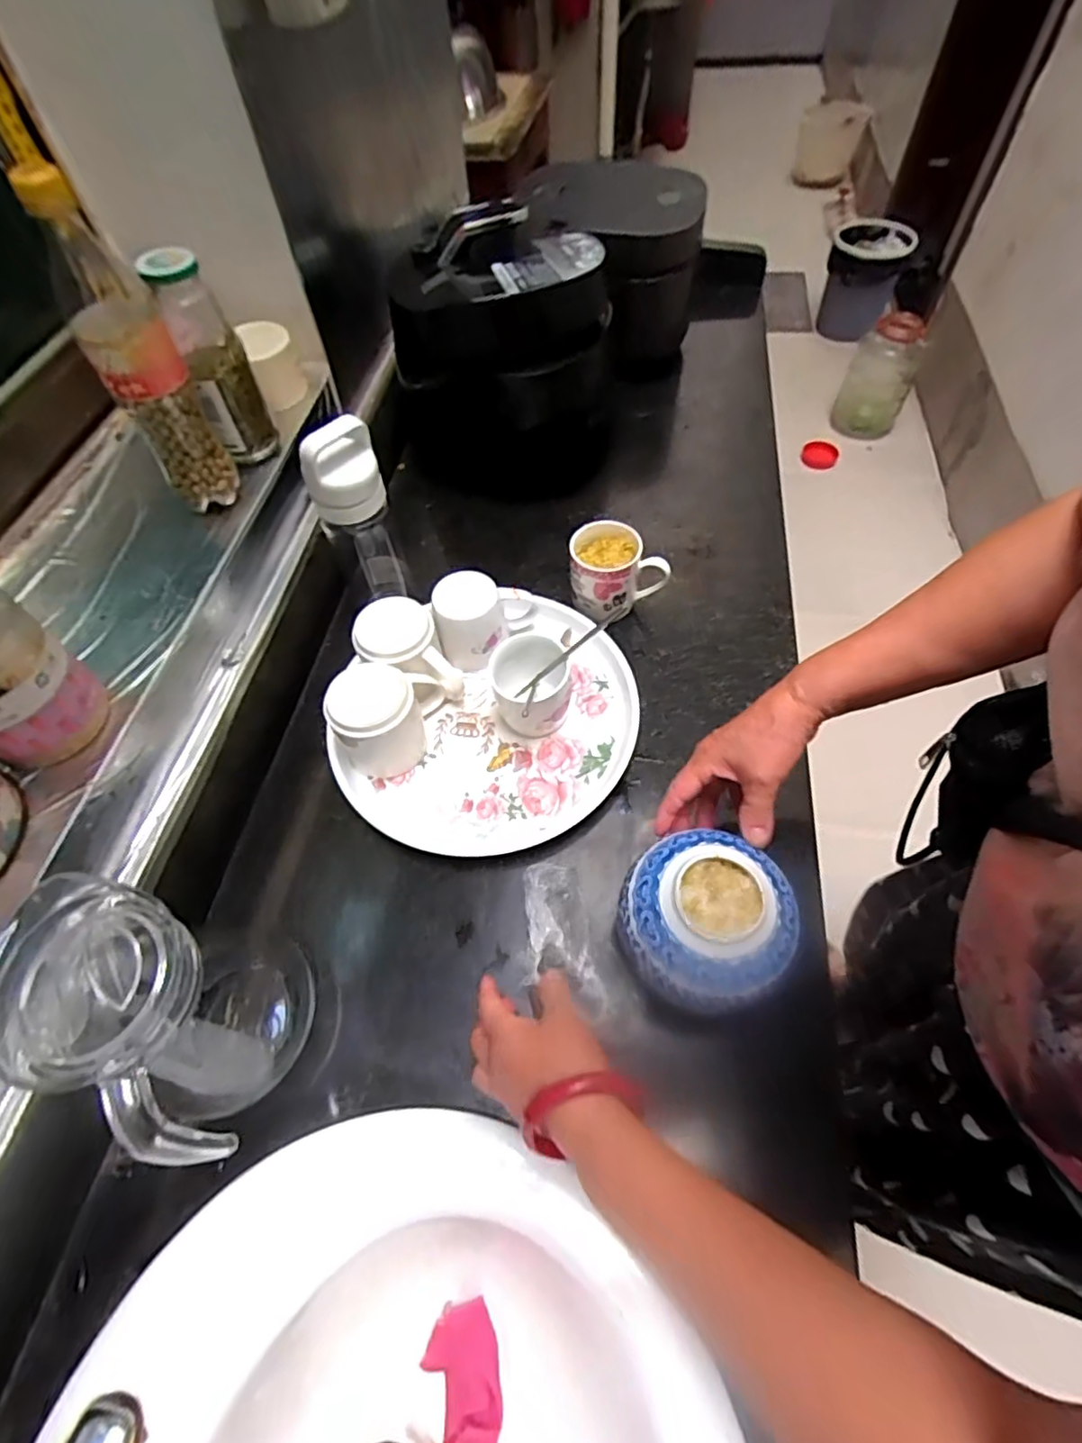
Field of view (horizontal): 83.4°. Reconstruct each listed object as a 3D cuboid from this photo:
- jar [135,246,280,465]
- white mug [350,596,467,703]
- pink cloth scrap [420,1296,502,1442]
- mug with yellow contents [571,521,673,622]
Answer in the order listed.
[{"bbox_3d":[-0.293,-0.321,0.548,0.051,0.167,0.050,-22,60,-10],"label":"jar"},{"bbox_3d":[-0.134,-0.063,0.627,0.082,0.099,0.098,-38,64,-19],"label":"white mug"},{"bbox_3d":[-0.054,0.500,0.456,0.060,0.004,0.096,-29,67,3],"label":"pink cloth scrap"},{"bbox_3d":[0.086,-0.167,0.687,0.104,0.086,0.076,-4,58,0],"label":"mug with yellow contents"}]

